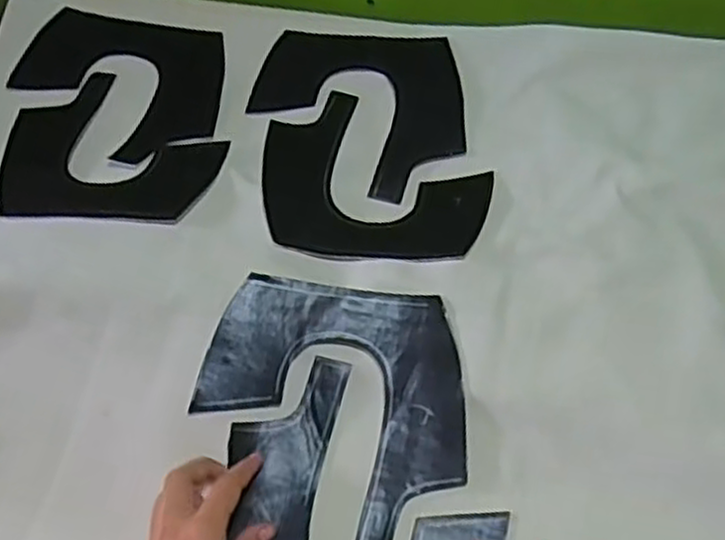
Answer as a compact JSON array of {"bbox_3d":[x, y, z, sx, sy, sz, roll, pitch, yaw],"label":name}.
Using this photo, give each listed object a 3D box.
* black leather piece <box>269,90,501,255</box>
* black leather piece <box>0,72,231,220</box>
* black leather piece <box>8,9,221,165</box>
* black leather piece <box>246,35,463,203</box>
[{"bbox_3d":[0.011,-0.078,0.614,0.176,0.010,0.170,5,54,1],"label":"black leather piece"},{"bbox_3d":[-0.202,-0.104,0.633,0.175,0.005,0.166,1,51,1],"label":"black leather piece"},{"bbox_3d":[-0.215,-0.162,0.674,0.182,0.012,0.163,10,59,2],"label":"black leather piece"},{"bbox_3d":[-0.005,-0.135,0.654,0.179,0.006,0.176,3,60,4],"label":"black leather piece"}]

